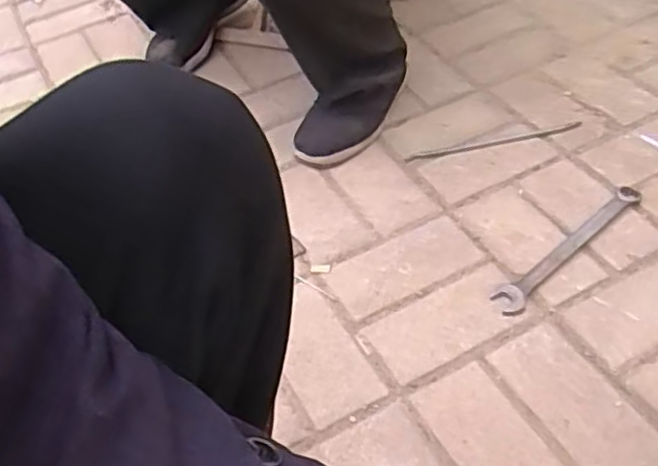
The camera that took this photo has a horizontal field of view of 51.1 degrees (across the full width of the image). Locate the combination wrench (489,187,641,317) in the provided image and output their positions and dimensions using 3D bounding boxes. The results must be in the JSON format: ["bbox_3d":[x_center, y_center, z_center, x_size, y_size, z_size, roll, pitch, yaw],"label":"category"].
[{"bbox_3d":[0.295,0.016,0.846,0.265,0.009,0.039,-36,53,-25],"label":"combination wrench"}]

